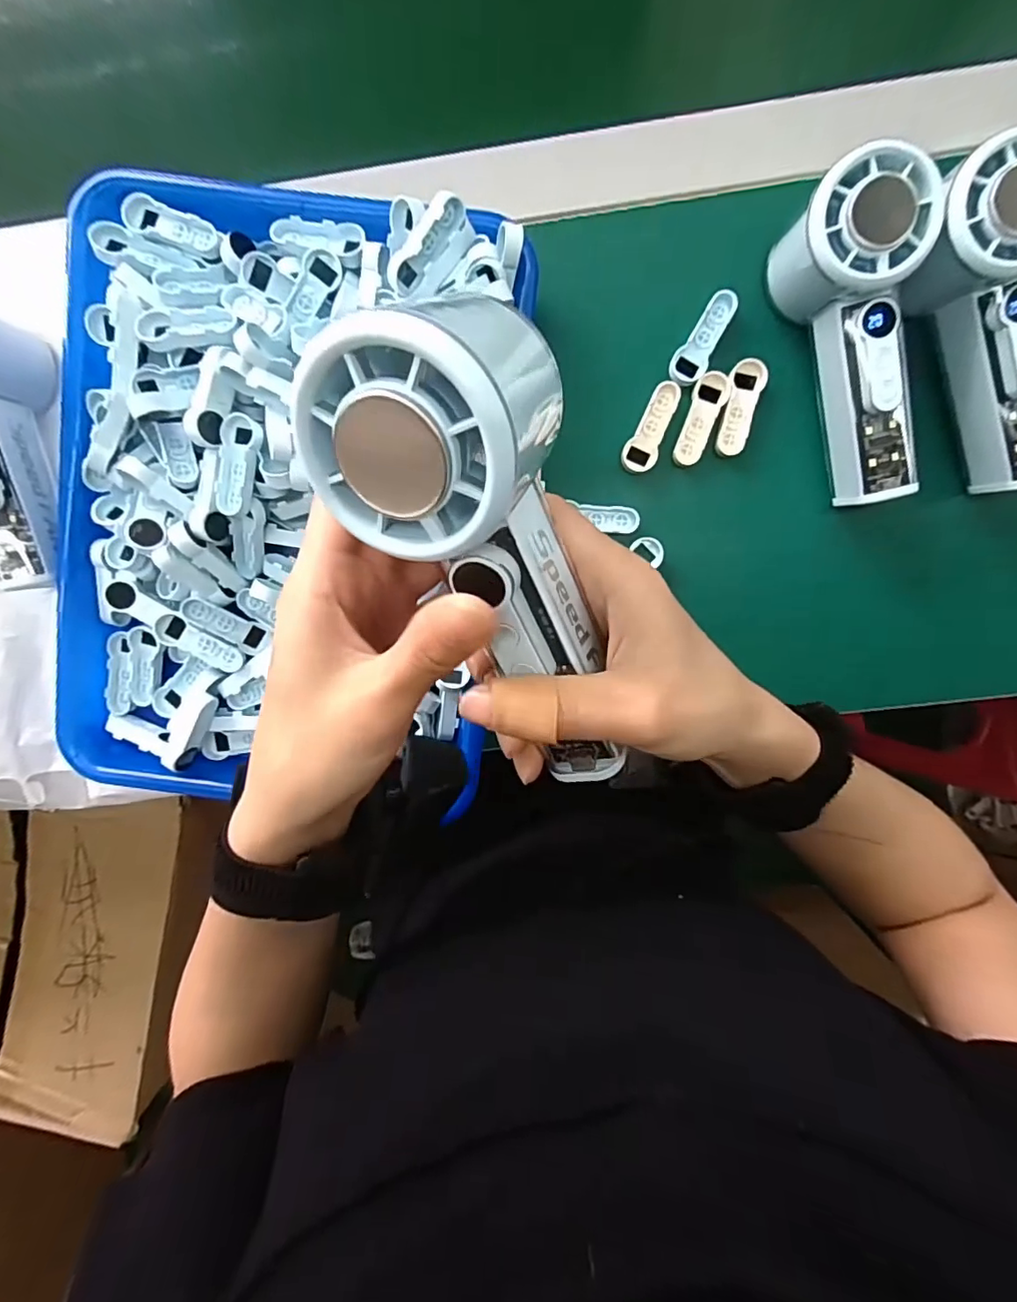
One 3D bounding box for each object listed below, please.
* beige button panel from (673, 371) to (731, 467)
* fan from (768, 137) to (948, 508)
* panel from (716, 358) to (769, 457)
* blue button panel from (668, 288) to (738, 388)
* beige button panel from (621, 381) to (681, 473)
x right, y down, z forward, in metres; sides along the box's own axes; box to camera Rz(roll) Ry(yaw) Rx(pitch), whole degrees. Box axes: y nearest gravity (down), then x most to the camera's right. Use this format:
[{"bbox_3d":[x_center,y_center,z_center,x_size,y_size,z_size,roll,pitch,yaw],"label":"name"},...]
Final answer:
[{"bbox_3d":[0.108,-0.130,0.308,0.018,0.005,0.051,19,97,0],"label":"beige button panel"},{"bbox_3d":[0.175,-0.150,0.276,0.054,0.059,0.147,-14,95,4],"label":"fan"},{"bbox_3d":[0.129,-0.135,0.305,0.018,0.006,0.050,14,96,1],"label":"panel"},{"bbox_3d":[0.107,-0.172,0.304,0.019,0.007,0.053,28,97,-1],"label":"blue button panel"},{"bbox_3d":[0.081,-0.126,0.310,0.019,0.005,0.049,19,97,0],"label":"beige button panel"}]

